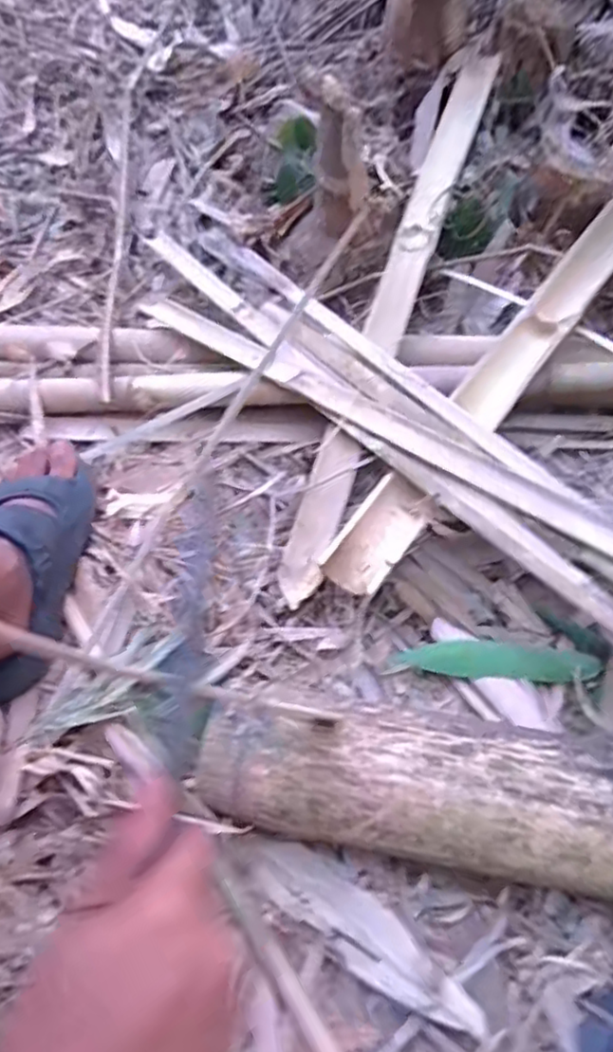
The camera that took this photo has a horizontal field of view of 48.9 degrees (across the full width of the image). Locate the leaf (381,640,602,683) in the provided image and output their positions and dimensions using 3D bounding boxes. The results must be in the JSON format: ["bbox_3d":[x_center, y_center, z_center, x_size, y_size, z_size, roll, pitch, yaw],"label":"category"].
[{"bbox_3d":[0.197,0.142,0.702,0.216,0.024,0.043,2,58,-2],"label":"leaf"}]

